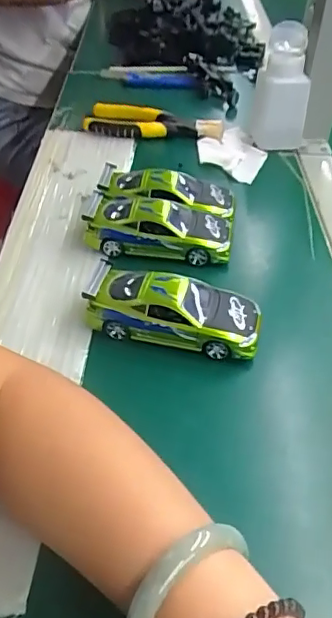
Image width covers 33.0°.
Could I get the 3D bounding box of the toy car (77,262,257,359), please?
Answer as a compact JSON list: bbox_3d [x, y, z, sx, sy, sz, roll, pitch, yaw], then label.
[{"bbox_3d":[0.004,-0.001,0.423,0.131,0.039,0.048,12,43,10],"label":"toy car"}]

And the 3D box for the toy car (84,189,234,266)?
[{"bbox_3d":[-0.006,-0.072,0.510,0.129,0.044,0.057,9,43,7],"label":"toy car"}]

